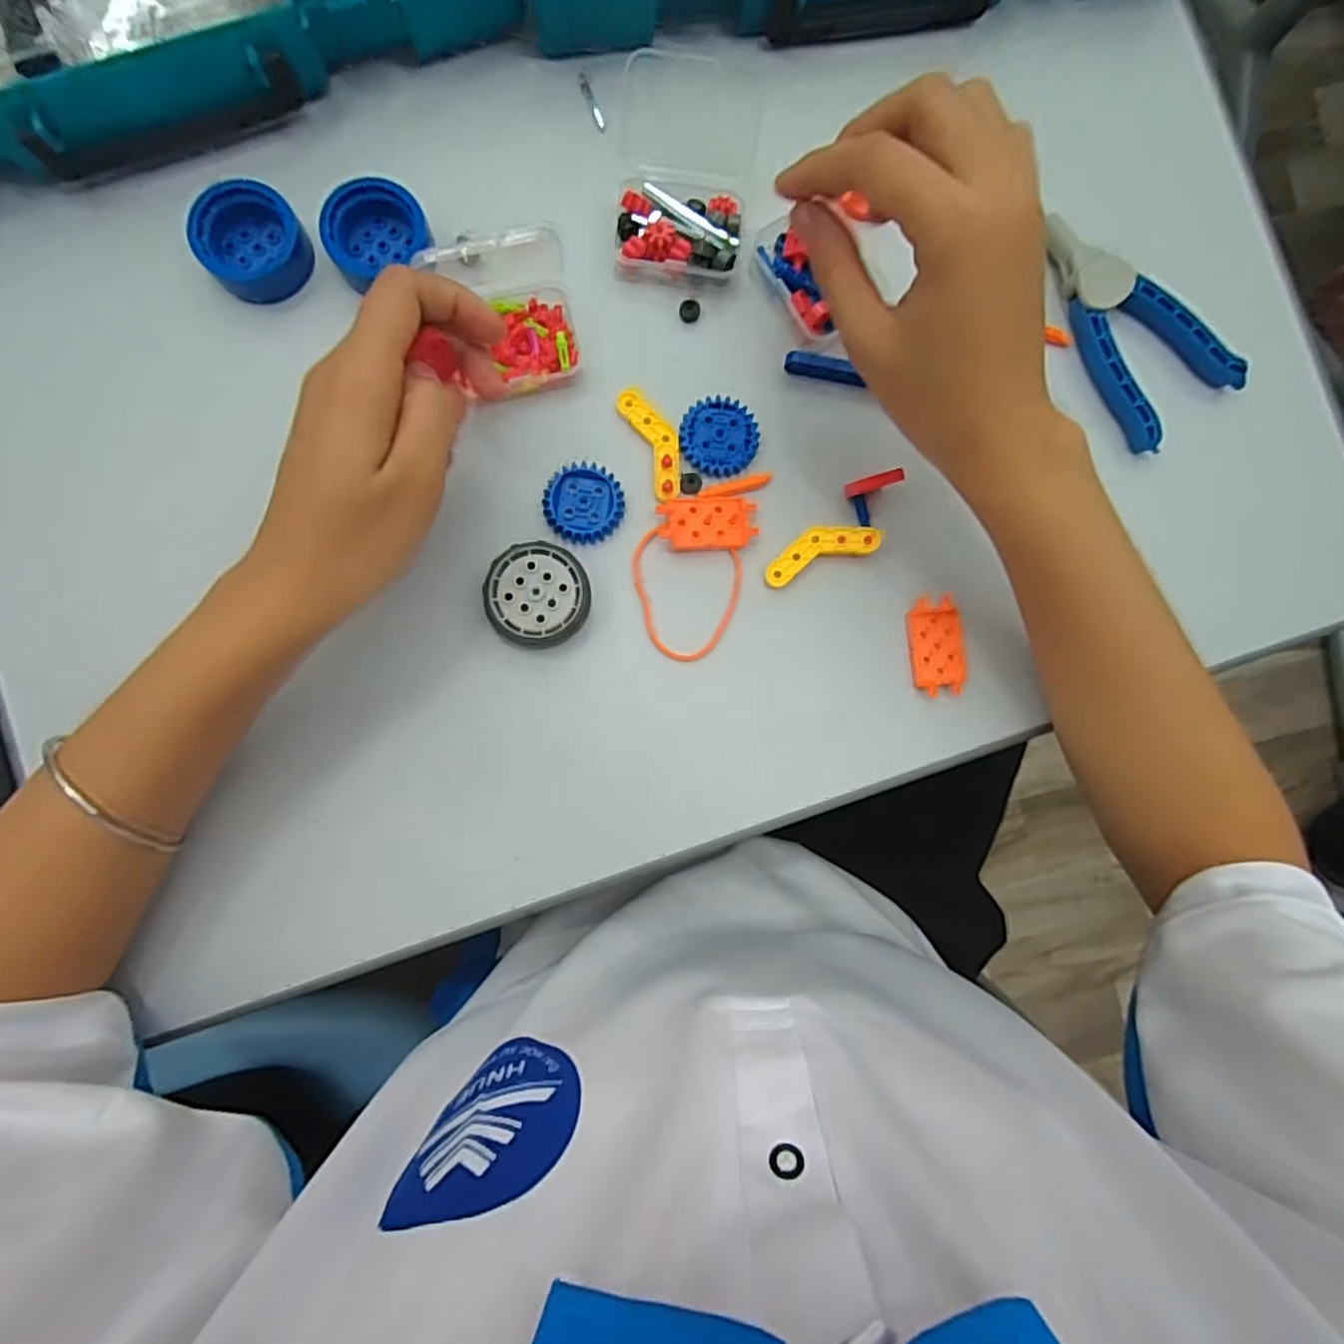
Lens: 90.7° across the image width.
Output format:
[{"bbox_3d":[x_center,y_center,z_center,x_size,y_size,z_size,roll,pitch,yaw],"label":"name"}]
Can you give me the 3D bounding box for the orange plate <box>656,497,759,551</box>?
[{"bbox_3d":[0.018,-0.074,0.330,0.048,0.006,0.026,-2,88,-5],"label":"orange plate"}]

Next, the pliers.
[{"bbox_3d":[0.239,-0.182,0.341,0.063,0.013,0.123,-28,90,-5],"label":"pliers"}]

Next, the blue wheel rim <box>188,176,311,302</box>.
[{"bbox_3d":[-0.201,-0.205,0.319,0.044,0.026,0.047,0,88,-5],"label":"blue wheel rim"}]

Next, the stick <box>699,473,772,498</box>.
[{"bbox_3d":[0.032,-0.094,0.335,0.037,0.004,0.007,-15,89,-5],"label":"stick"}]

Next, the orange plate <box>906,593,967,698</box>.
[{"bbox_3d":[0.135,-0.013,0.336,0.027,0.006,0.049,-7,89,-5],"label":"orange plate"}]

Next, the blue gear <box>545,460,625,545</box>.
[{"bbox_3d":[-0.044,-0.084,0.328,0.038,0.004,0.038,2,88,-4],"label":"blue gear"}]

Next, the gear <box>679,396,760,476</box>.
[{"bbox_3d":[0.024,-0.119,0.333,0.038,0.004,0.039,0,88,-5],"label":"gear"}]

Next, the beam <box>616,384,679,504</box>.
[{"bbox_3d":[-0.008,-0.116,0.333,0.021,0.005,0.058,-23,90,-5],"label":"beam"}]

